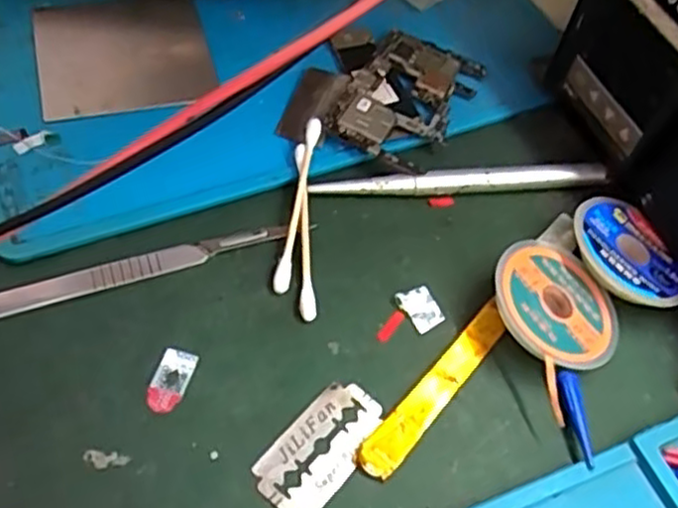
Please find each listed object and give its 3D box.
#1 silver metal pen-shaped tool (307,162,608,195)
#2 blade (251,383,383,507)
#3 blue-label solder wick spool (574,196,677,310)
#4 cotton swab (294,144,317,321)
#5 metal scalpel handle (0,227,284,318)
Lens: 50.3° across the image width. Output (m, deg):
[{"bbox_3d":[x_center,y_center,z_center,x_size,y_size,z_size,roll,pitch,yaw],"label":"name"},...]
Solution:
[{"bbox_3d":[0.046,-0.027,0.266,0.111,0.006,0.008,-5,55,-9],"label":"silver metal pen-shaped tool"},{"bbox_3d":[-0.005,0.057,0.209,0.023,0.004,0.042,40,61,15],"label":"blade"},{"bbox_3d":[0.098,0.000,0.246,0.037,0.008,0.042,-2,57,-25],"label":"blue-label solder wick spool"},{"bbox_3d":[-0.012,-0.009,0.247,0.005,0.010,0.066,0,55,-6],"label":"cotton swab"},{"bbox_3d":[-0.078,0.008,0.232,0.124,0.004,0.009,-16,58,-16],"label":"metal scalpel handle"}]

